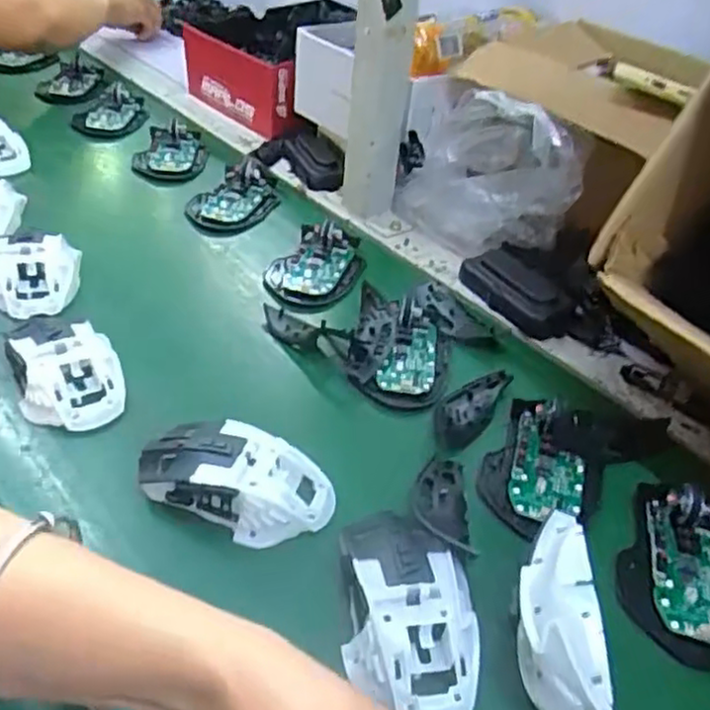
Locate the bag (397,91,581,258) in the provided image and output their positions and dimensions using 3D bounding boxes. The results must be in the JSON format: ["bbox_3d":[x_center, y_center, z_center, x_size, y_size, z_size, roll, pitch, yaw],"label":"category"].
[{"bbox_3d":[0.124,-0.176,0.663,0.073,0.142,0.167,-24,51,-34],"label":"bag"}]

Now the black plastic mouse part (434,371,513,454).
[{"bbox_3d":[0.081,0.036,0.504,0.035,0.008,0.094,30,44,21],"label":"black plastic mouse part"}]

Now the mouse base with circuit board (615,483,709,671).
[{"bbox_3d":[0.190,0.121,0.404,0.070,0.019,0.107,18,41,9],"label":"mouse base with circuit board"}]

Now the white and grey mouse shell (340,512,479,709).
[{"bbox_3d":[0.027,0.126,0.363,0.063,0.032,0.107,6,40,-6],"label":"white and grey mouse shell"}]

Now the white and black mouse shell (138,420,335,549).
[{"bbox_3d":[-0.070,0.073,0.421,0.111,0.039,0.058,15,40,5],"label":"white and black mouse shell"}]

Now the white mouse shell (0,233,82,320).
[{"bbox_3d":[-0.255,-0.064,0.562,0.067,0.036,0.068,-3,42,-15],"label":"white mouse shell"}]

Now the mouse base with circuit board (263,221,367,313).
[{"bbox_3d":[-0.033,-0.083,0.630,0.073,0.023,0.112,25,42,16],"label":"mouse base with circuit board"}]

